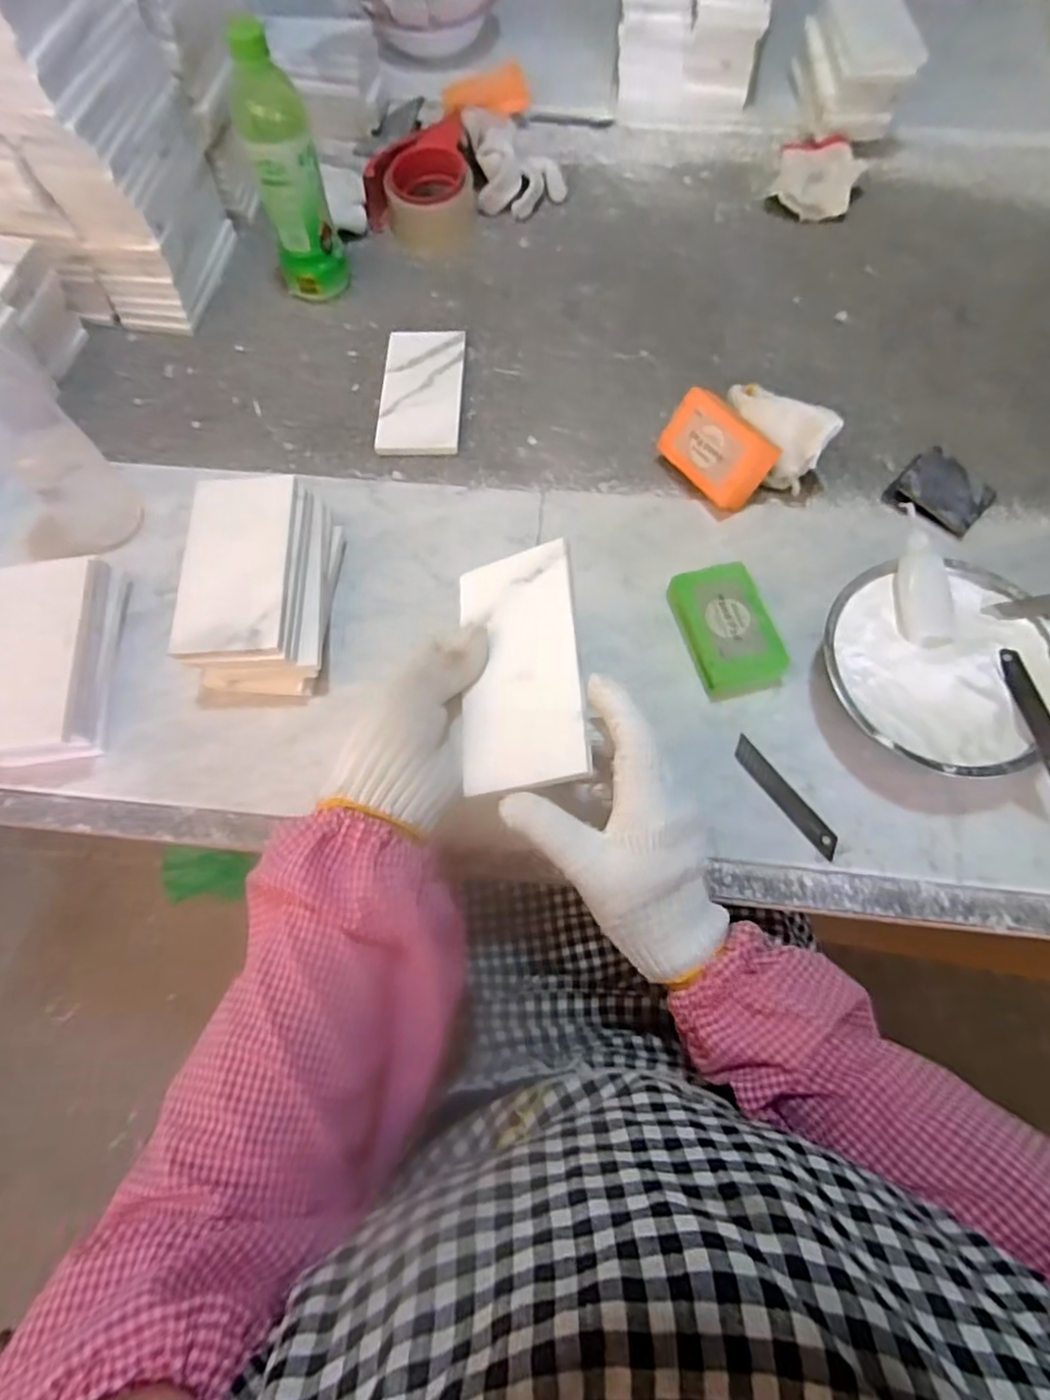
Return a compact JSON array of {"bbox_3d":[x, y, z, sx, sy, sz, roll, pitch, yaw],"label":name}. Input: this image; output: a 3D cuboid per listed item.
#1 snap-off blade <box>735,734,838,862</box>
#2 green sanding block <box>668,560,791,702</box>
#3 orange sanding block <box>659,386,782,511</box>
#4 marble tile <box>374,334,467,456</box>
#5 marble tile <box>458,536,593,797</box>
[{"bbox_3d":[0.183,0.067,0.470,0.017,0.004,0.097,-33,70,-13],"label":"snap-off blade"},{"bbox_3d":[0.154,-0.054,0.515,0.061,0.030,0.099,-14,67,-6],"label":"green sanding block"},{"bbox_3d":[0.160,-0.210,0.561,0.029,0.062,0.094,-5,51,-45],"label":"orange sanding block"},{"bbox_3d":[-0.097,-0.295,0.637,0.075,0.013,0.146,1,66,1],"label":"marble tile"},{"bbox_3d":[-0.003,-0.022,0.389,0.073,0.006,0.150,-15,62,22],"label":"marble tile"}]

